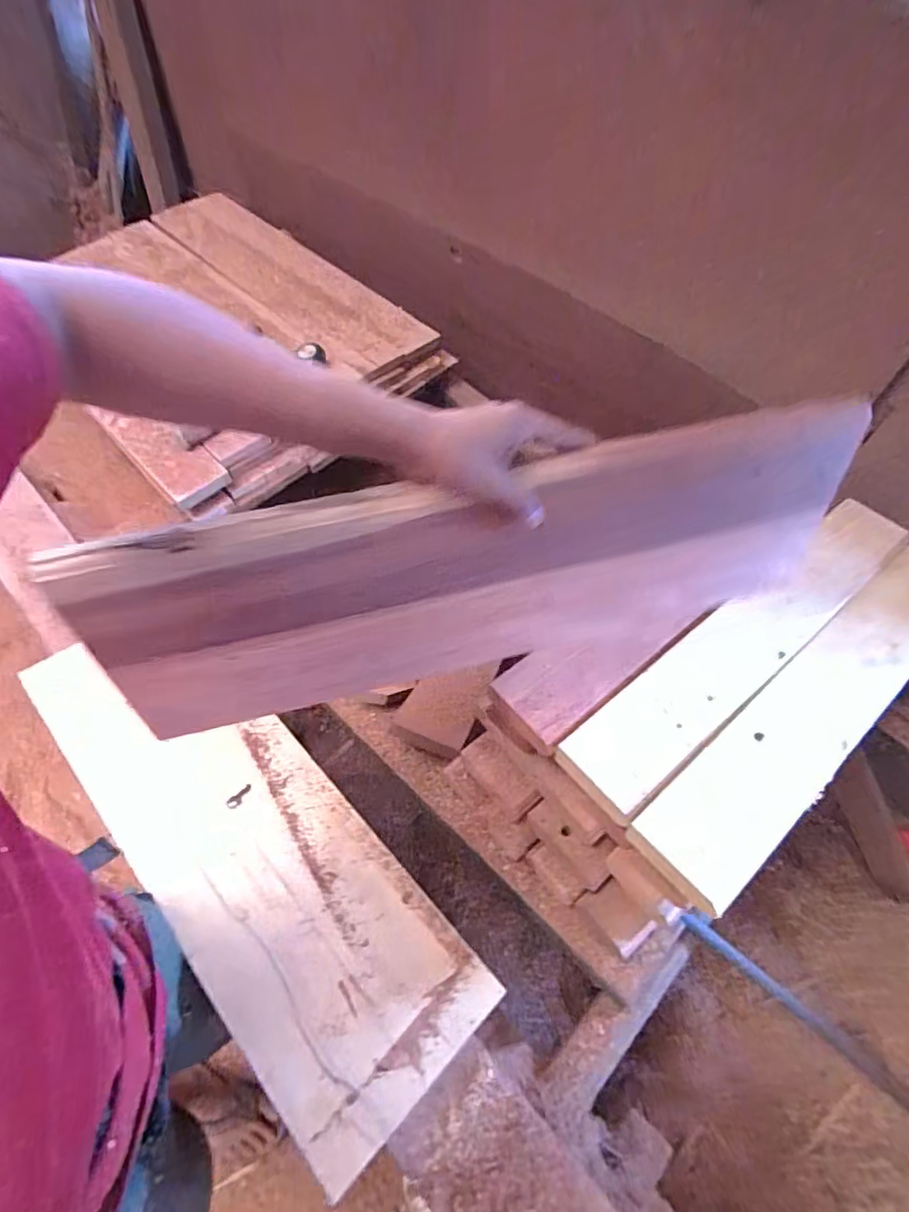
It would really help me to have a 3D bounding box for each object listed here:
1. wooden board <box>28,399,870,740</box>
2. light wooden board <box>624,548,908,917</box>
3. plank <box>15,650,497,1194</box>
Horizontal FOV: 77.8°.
[{"bbox_3d":[0.045,-0.023,0.520,0.680,0.232,0.016,-13,44,-9],"label":"wooden board"},{"bbox_3d":[0.491,0.104,0.723,0.702,0.018,0.111,-30,60,-27],"label":"light wooden board"},{"bbox_3d":[-0.258,0.249,0.656,0.212,0.030,0.663,-37,66,-26],"label":"plank"}]

